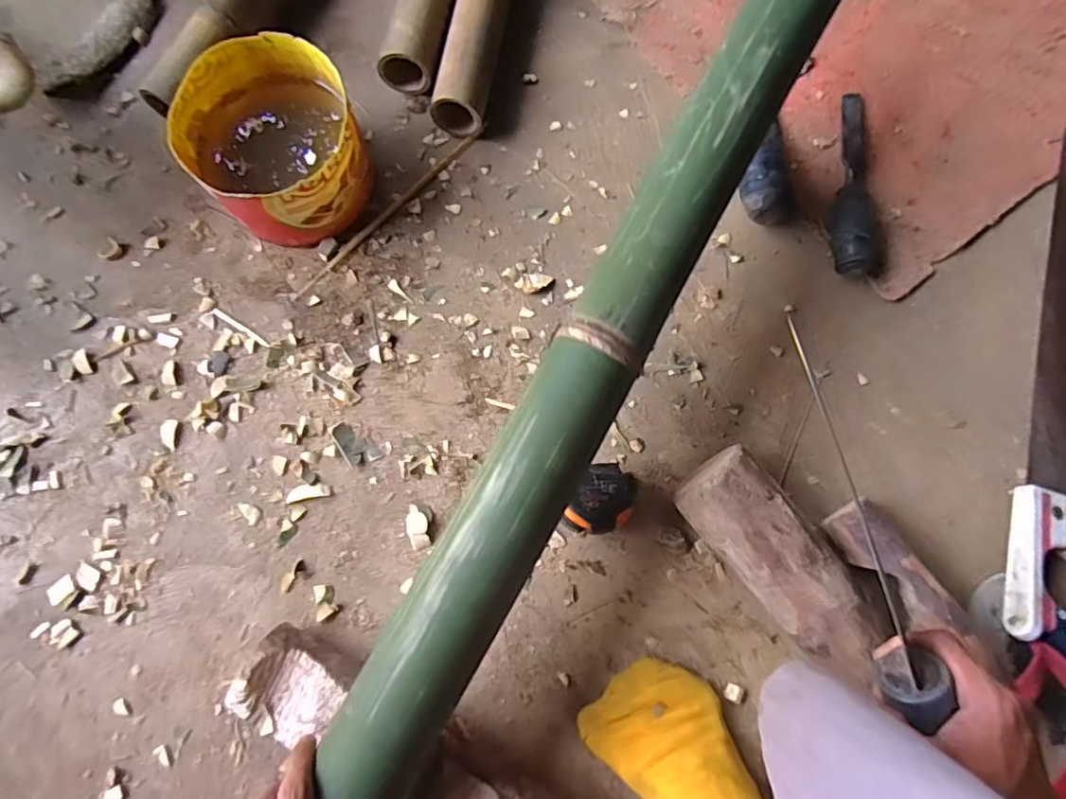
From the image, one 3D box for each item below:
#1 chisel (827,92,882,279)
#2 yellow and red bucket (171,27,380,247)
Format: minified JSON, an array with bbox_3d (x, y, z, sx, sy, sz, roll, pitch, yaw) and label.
[{"bbox_3d":[0.311,-0.215,0.567,0.048,0.036,0.202,1,79,0],"label":"chisel"},{"bbox_3d":[-0.230,-0.231,0.541,0.145,0.098,0.152,0,79,0],"label":"yellow and red bucket"}]

